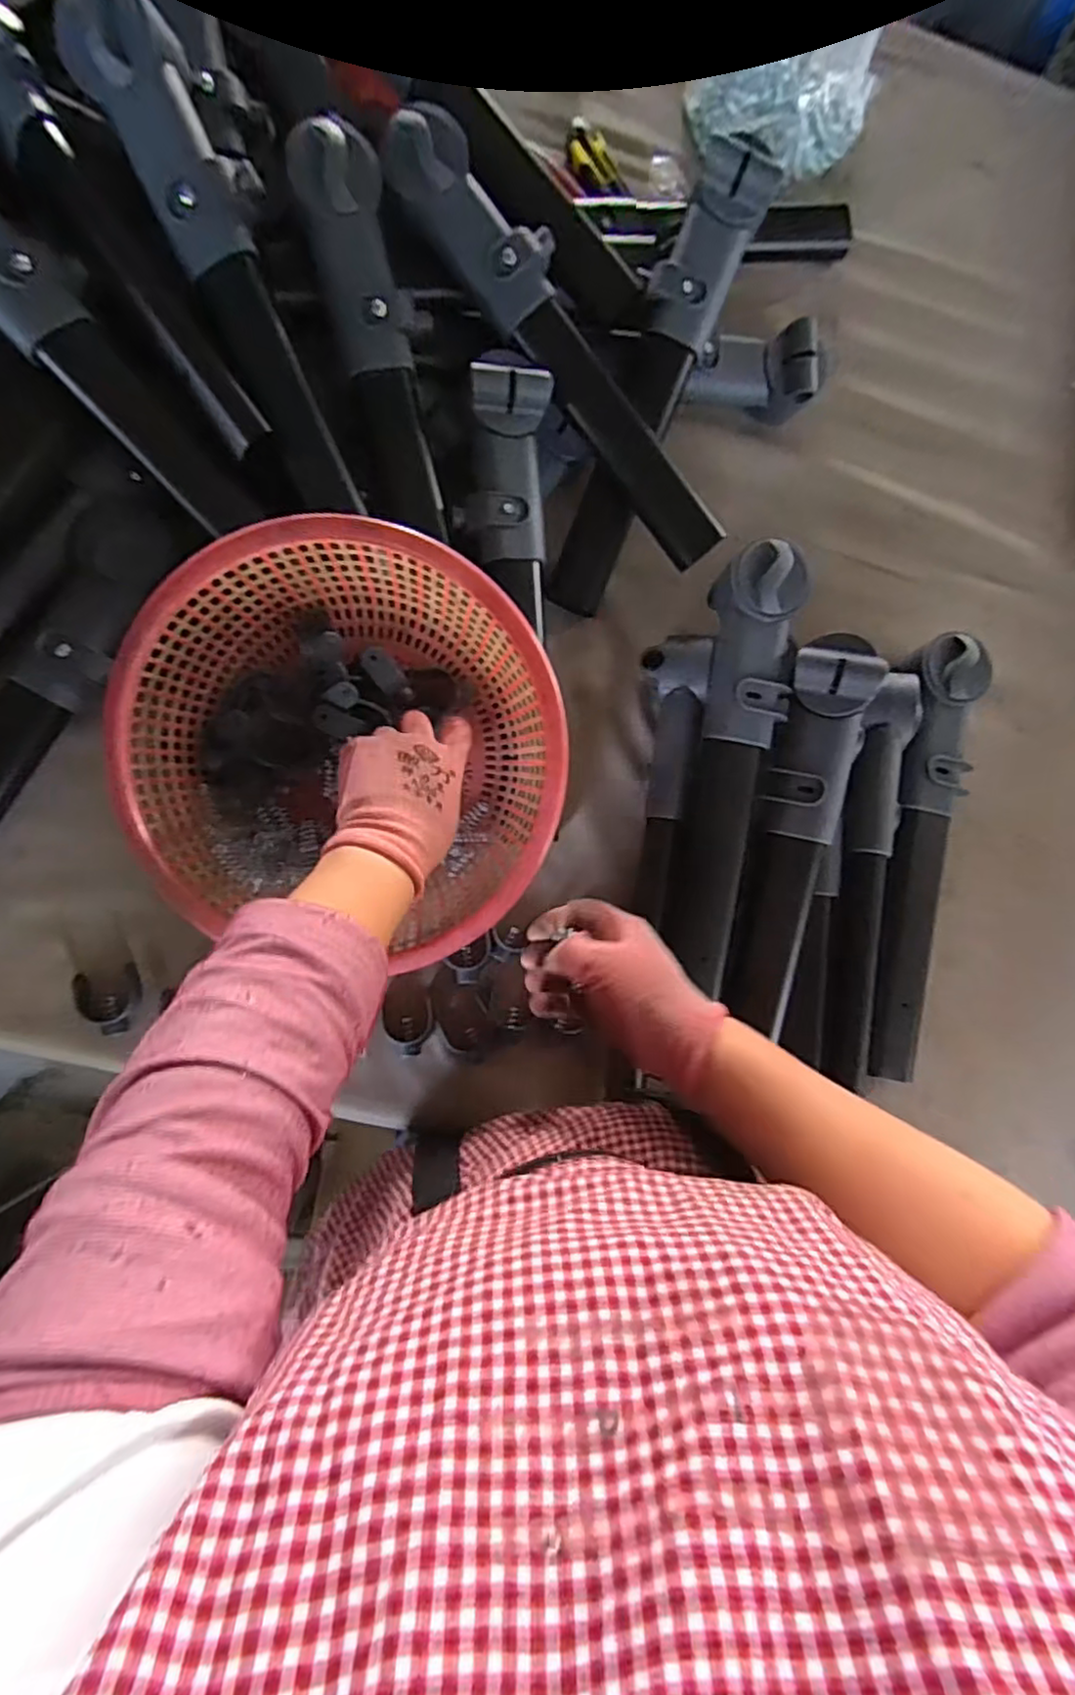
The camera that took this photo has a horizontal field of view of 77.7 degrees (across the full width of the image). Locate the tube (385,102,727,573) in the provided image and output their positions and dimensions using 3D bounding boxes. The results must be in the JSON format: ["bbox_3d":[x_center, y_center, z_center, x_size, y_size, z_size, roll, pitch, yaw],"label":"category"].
[{"bbox_3d":[0.030,-0.389,0.544,0.068,0.035,0.360,-41,102,-7],"label":"tube"}]

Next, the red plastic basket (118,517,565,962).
[{"bbox_3d":[-0.131,-0.064,0.484,0.292,0.133,0.278,18,82,-1],"label":"red plastic basket"}]

